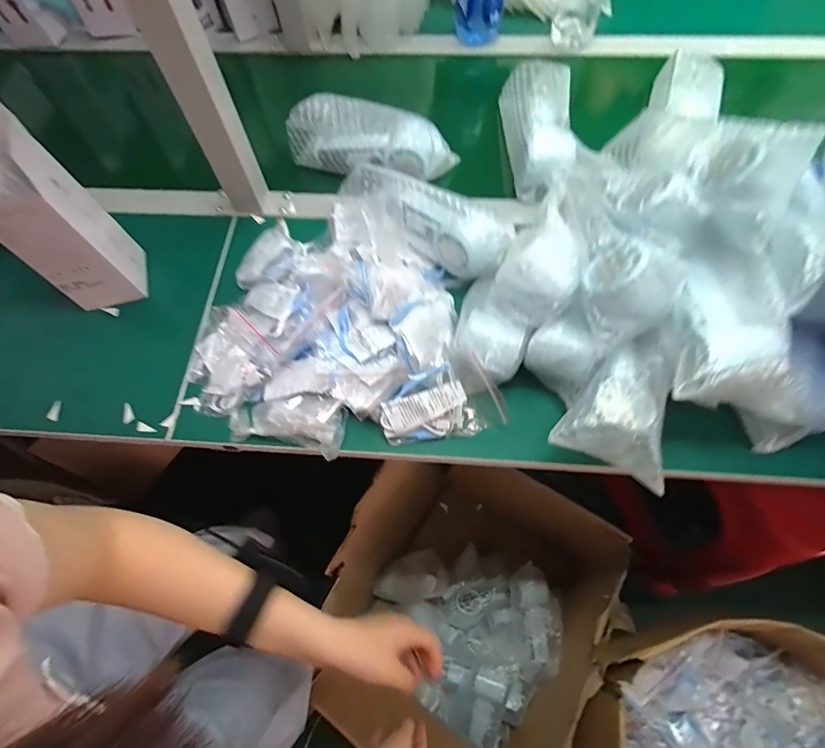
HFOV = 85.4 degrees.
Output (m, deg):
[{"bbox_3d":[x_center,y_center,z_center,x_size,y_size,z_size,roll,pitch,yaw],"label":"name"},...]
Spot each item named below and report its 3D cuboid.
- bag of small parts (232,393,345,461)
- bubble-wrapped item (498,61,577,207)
[{"bbox_3d":[-0.125,0.047,0.447,0.115,0.031,0.057,6,68,5],"label":"bag of small parts"},{"bbox_3d":[0.161,-0.311,0.576,0.084,0.055,0.197,2,67,3],"label":"bubble-wrapped item"}]

